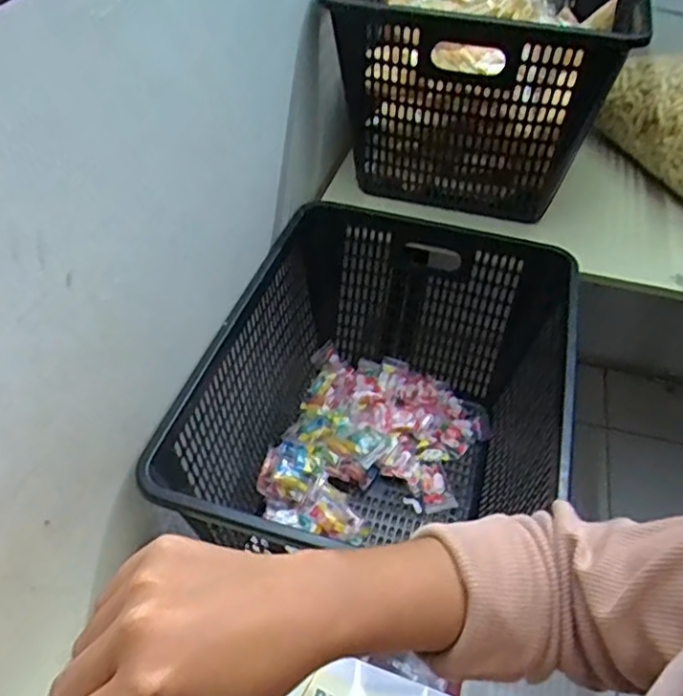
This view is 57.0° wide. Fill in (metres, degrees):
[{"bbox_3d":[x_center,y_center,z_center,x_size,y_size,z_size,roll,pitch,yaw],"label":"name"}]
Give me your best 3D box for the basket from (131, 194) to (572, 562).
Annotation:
[{"bbox_3d":[0.067,0.107,0.886,0.428,0.331,0.569,12,46,10],"label":"basket"}]

